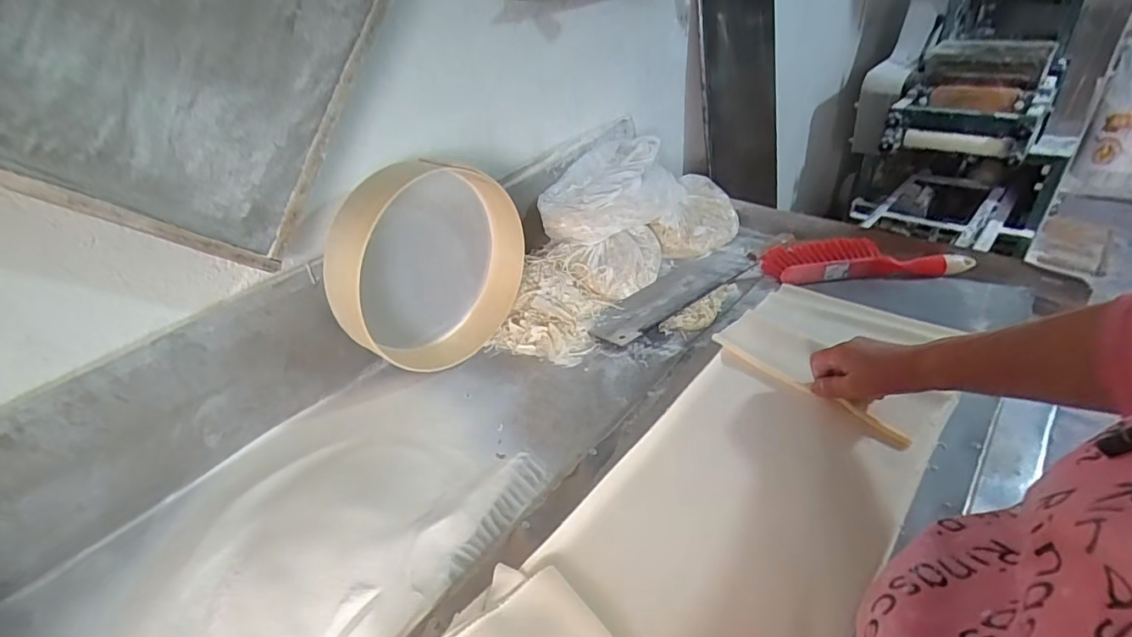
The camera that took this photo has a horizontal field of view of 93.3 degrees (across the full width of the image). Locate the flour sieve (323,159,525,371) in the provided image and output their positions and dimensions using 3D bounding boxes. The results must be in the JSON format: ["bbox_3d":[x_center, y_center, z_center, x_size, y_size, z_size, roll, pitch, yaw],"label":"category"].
[{"bbox_3d":[-0.196,-0.083,0.806,0.302,0.306,0.087,-33,43,-32],"label":"flour sieve"}]

